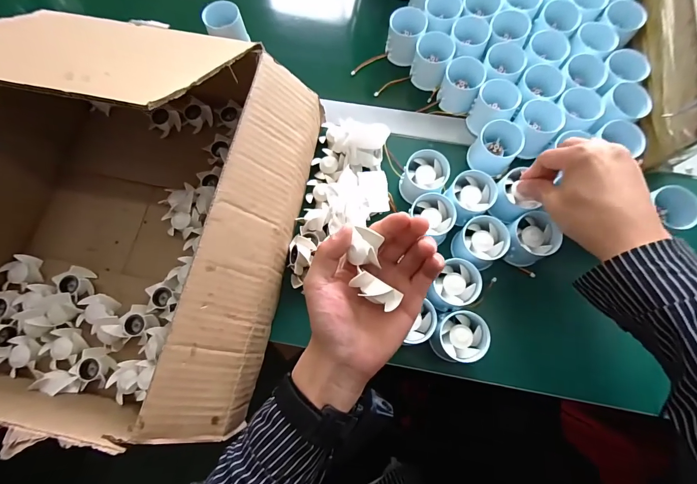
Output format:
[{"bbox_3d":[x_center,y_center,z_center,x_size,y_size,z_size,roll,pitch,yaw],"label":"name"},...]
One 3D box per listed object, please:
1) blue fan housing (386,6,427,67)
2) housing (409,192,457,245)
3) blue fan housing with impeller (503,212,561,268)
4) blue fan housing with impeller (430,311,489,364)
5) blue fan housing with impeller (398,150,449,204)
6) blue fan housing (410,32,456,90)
[{"bbox_3d":[0.083,-0.293,0.500,0.049,0.054,0.045,0,74,2],"label":"blue fan housing"},{"bbox_3d":[0.097,-0.027,0.414,0.051,0.039,0.053,-41,77,-10],"label":"housing"},{"bbox_3d":[0.209,-0.003,0.407,0.053,0.044,0.050,-24,74,-5],"label":"blue fan housing with impeller"},{"bbox_3d":[0.121,0.104,0.386,0.053,0.048,0.051,0,74,2],"label":"blue fan housing with impeller"},{"bbox_3d":[0.092,-0.077,0.432,0.051,0.044,0.055,0,74,2],"label":"blue fan housing with impeller"},{"bbox_3d":[0.118,-0.255,0.494,0.051,0.046,0.057,21,75,8],"label":"blue fan housing"}]

